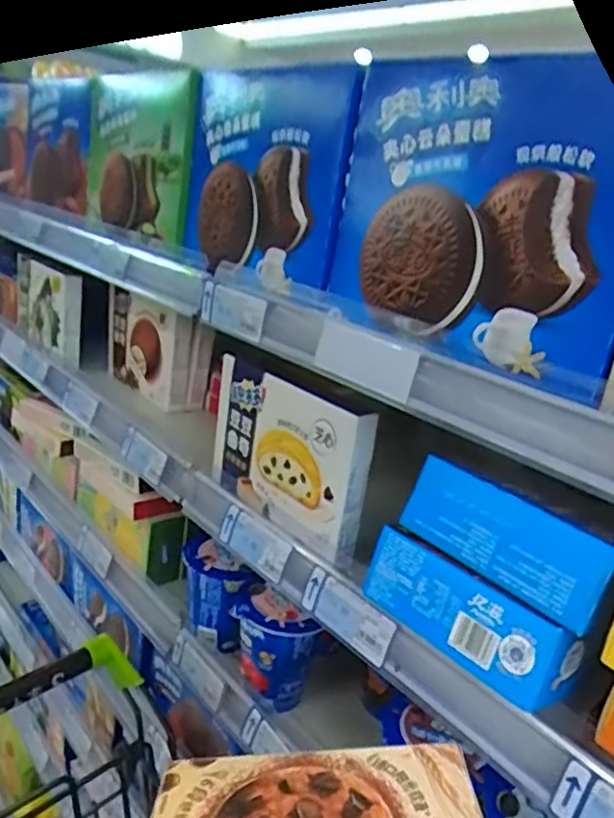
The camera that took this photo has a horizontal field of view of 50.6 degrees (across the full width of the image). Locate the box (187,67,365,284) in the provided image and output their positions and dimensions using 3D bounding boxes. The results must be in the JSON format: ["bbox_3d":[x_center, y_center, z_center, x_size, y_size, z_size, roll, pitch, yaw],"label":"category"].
[{"bbox_3d":[-0.044,-0.207,0.573,0.040,0.163,0.226,-5,23,-33],"label":"box"}]

